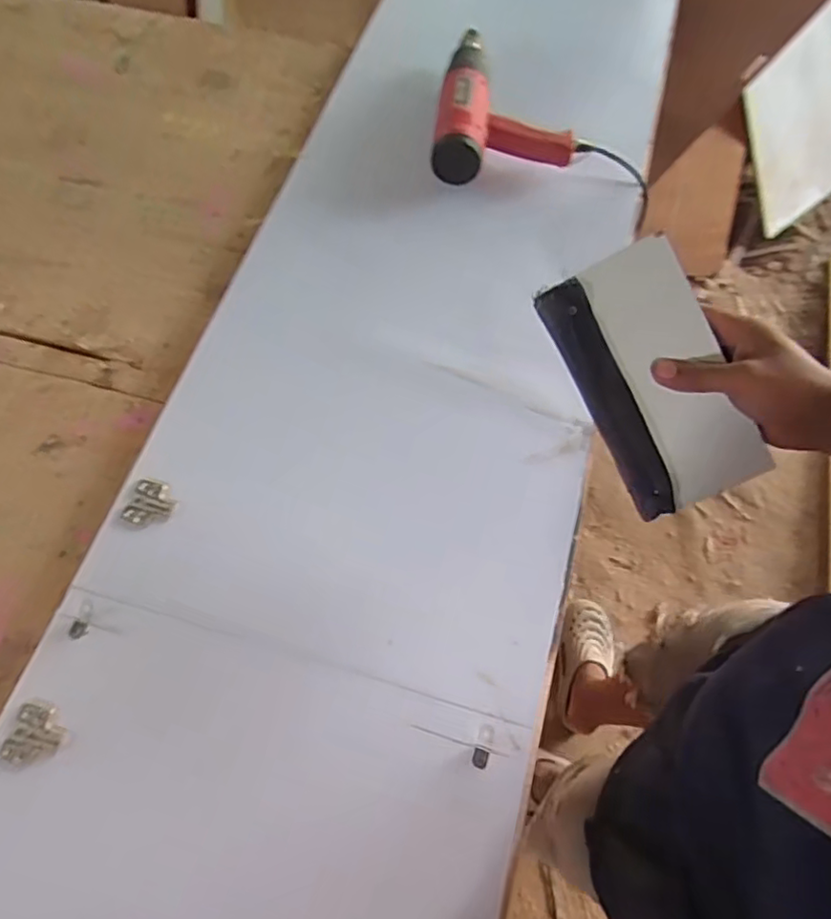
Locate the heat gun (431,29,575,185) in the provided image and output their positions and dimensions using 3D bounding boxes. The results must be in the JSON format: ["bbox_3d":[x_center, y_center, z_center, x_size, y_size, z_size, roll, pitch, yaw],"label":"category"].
[{"bbox_3d":[0.123,-0.499,0.850,0.183,0.065,0.276,5,63,0],"label":"heat gun"}]

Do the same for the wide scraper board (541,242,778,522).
[{"bbox_3d":[0.195,-0.065,0.503,0.111,0.016,0.204,-26,89,12],"label":"wide scraper board"}]

